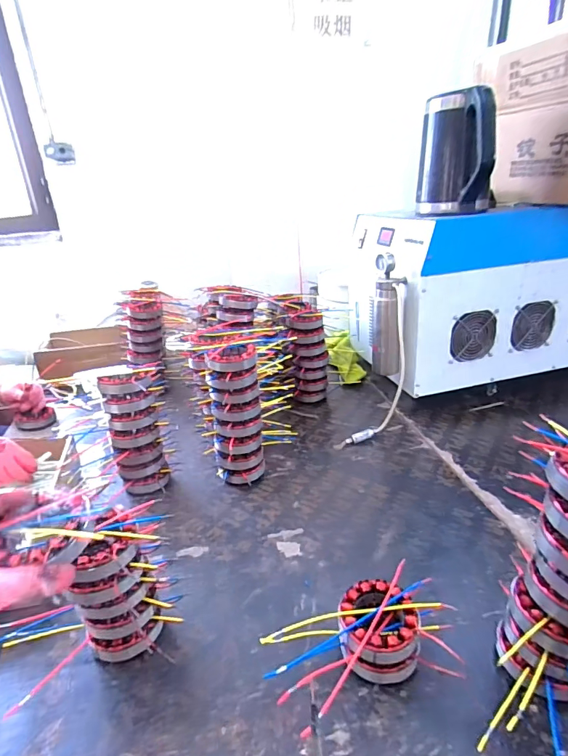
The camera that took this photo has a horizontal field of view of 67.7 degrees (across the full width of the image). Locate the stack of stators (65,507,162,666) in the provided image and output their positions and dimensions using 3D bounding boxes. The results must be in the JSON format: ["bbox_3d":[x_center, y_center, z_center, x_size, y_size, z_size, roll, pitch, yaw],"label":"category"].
[{"bbox_3d":[-0.195,0.242,0.487,0.089,0.166,0.081,-17,28,-28],"label":"stack of stators"}]

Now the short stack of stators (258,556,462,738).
[{"bbox_3d":[0.085,0.294,0.467,0.190,0.068,0.118,-12,26,-19],"label":"short stack of stators"}]

